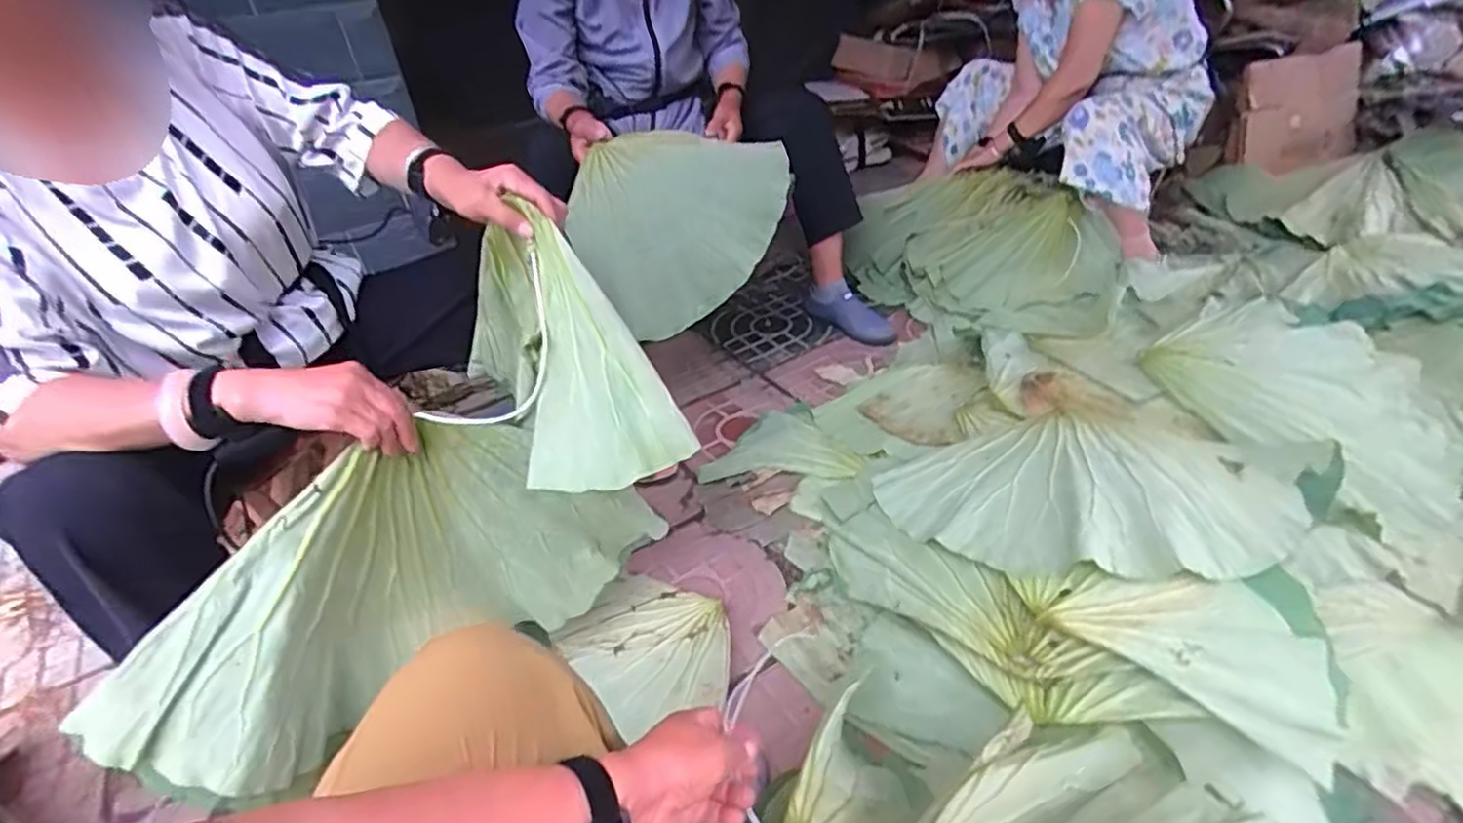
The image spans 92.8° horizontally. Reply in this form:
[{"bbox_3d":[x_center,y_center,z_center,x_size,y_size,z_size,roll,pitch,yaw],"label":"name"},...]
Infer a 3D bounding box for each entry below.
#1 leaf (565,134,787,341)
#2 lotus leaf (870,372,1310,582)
[{"bbox_3d":[-0.127,-0.362,1.339,0.386,0.077,0.423,0,81,2],"label":"leaf"},{"bbox_3d":[0.506,0.095,0.993,0.473,0.095,0.436,-4,36,3],"label":"lotus leaf"}]

